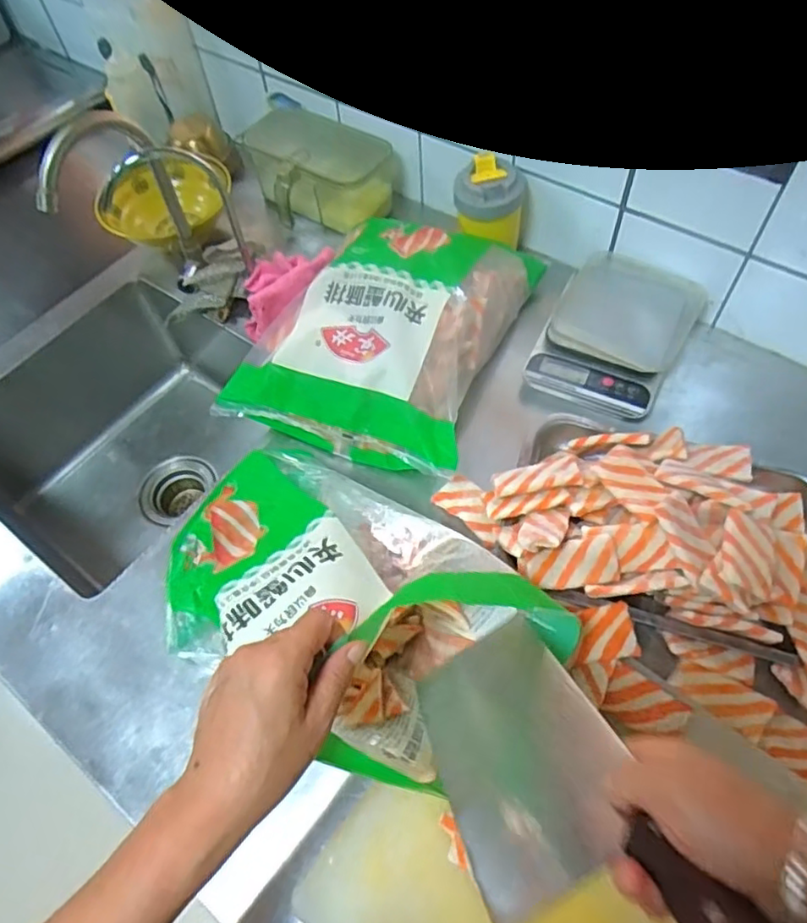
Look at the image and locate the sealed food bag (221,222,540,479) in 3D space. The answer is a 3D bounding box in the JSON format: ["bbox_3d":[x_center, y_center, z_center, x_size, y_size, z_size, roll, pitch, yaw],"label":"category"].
[{"bbox_3d":[-0.017,-0.160,0.733,0.272,0.085,0.332,17,61,14],"label":"sealed food bag"}]

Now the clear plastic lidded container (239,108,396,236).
[{"bbox_3d":[-0.136,-0.412,0.897,0.224,0.098,0.120,22,63,17],"label":"clear plastic lidded container"}]

